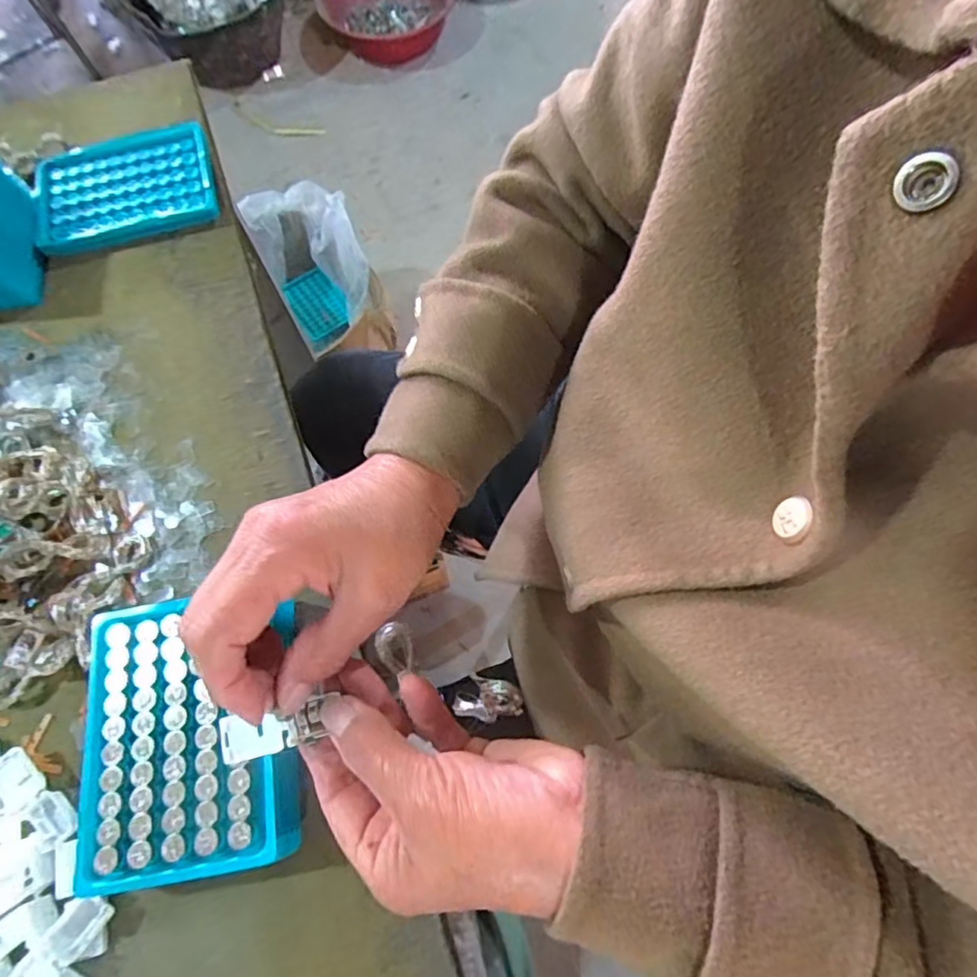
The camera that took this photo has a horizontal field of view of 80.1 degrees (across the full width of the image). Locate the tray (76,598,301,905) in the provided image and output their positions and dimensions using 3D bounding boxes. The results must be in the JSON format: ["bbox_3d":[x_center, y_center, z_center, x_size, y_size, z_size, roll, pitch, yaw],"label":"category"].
[{"bbox_3d":[-0.152,0.126,0.304,0.094,0.039,0.130,-9,69,-4],"label":"tray"}]

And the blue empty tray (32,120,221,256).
[{"bbox_3d":[-0.282,-0.234,0.456,0.132,0.022,0.091,-17,69,-7],"label":"blue empty tray"}]

